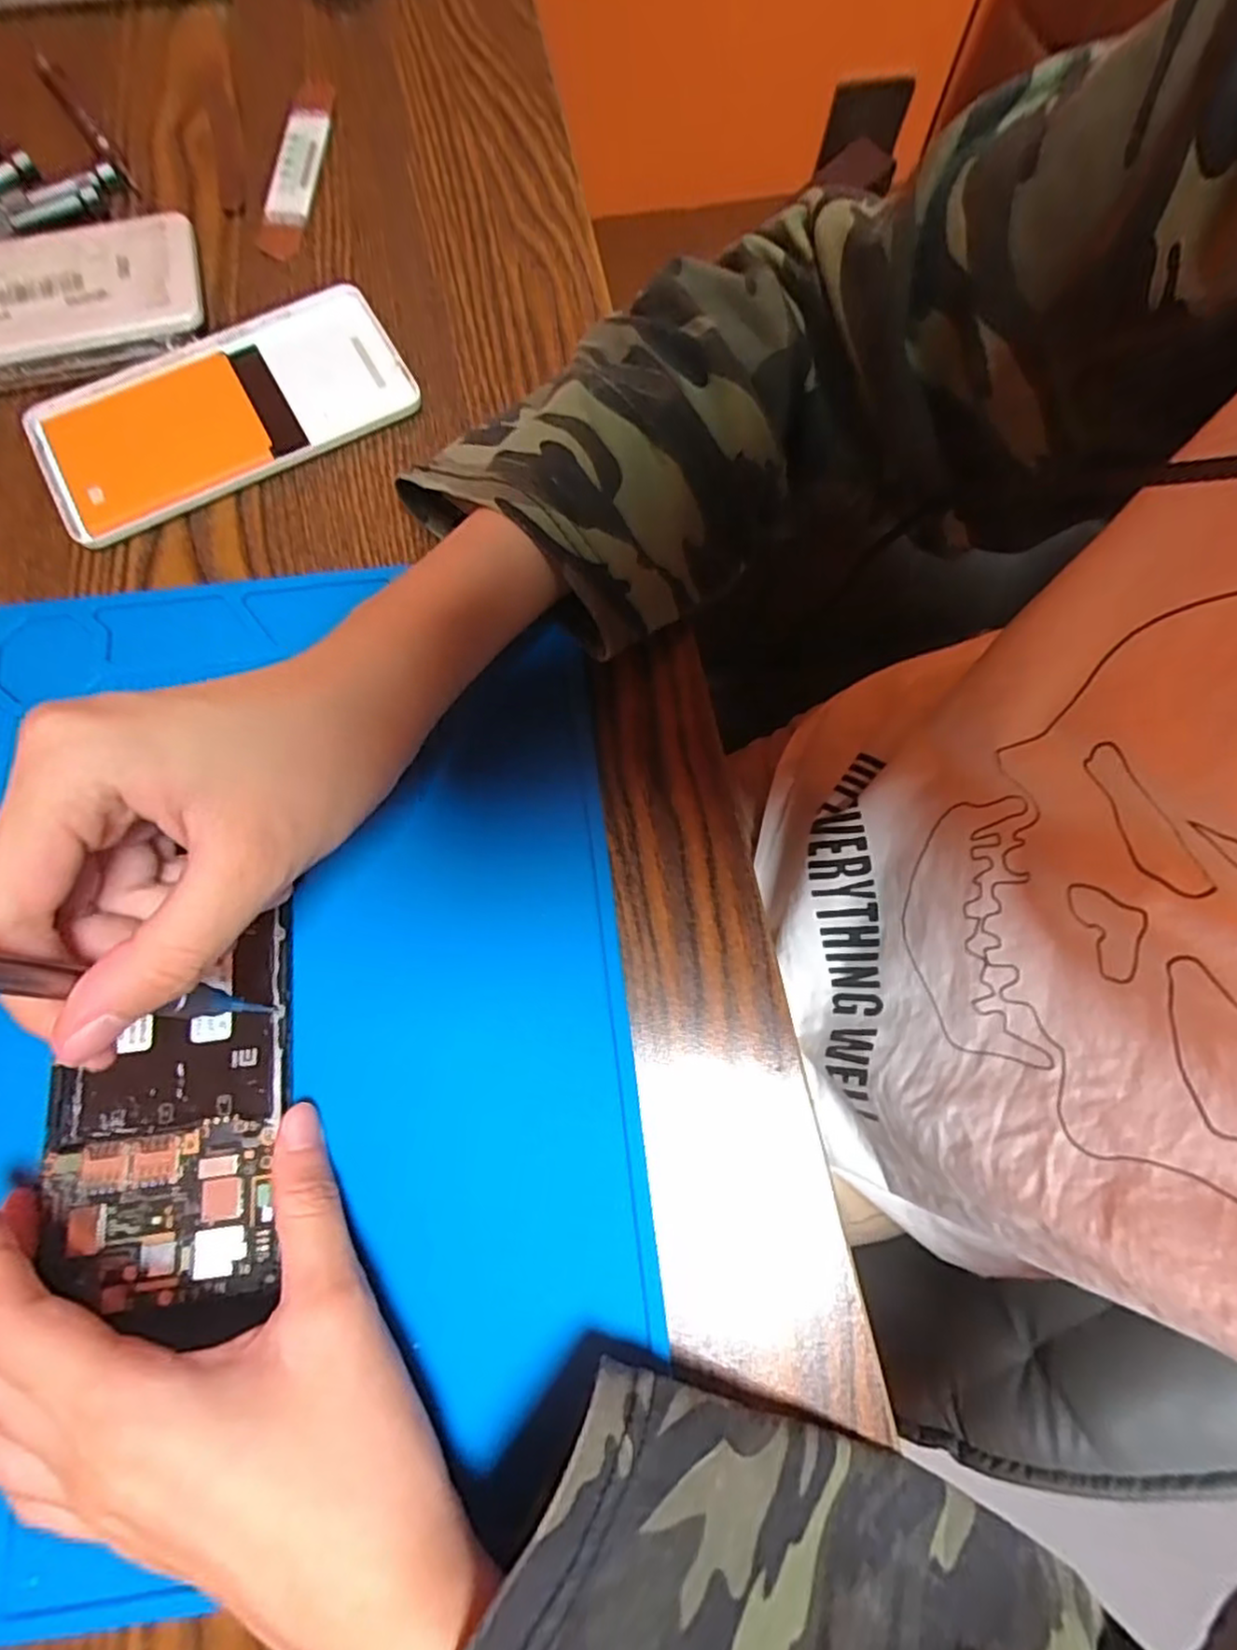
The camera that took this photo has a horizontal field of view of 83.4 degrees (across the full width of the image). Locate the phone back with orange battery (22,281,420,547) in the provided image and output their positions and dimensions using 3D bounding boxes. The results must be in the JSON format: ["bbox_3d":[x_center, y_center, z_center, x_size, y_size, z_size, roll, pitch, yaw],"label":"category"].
[{"bbox_3d":[-0.169,-0.179,0.298,0.151,0.009,0.080,-30,76,-8],"label":"phone back with orange battery"}]

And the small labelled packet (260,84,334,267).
[{"bbox_3d":[-0.161,-0.328,0.344,0.026,0.004,0.120,2,74,1],"label":"small labelled packet"}]

